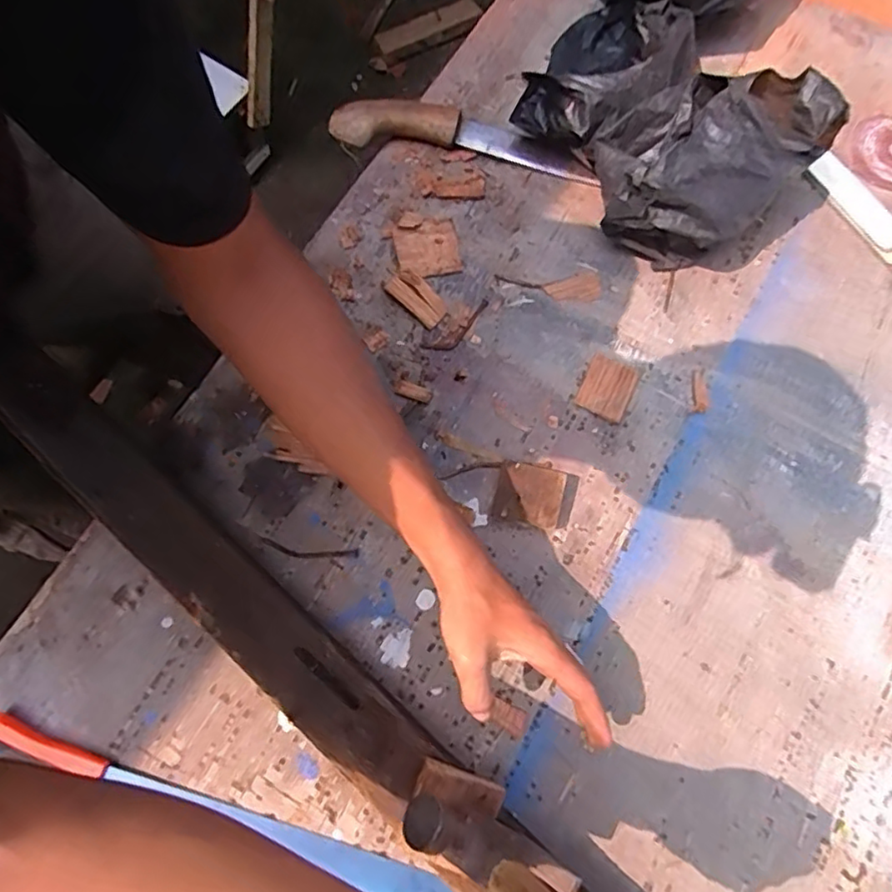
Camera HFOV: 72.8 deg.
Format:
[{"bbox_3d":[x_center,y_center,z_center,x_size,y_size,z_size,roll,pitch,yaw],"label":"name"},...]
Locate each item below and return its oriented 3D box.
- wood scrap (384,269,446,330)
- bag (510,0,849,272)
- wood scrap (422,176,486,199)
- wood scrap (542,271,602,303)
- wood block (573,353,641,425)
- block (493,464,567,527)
[{"bbox_3d":[-0.028,-0.144,0.590,0.063,0.010,0.032,44,77,10],"label":"wood scrap"},{"bbox_3d":[0.251,-0.432,0.620,0.325,0.133,0.507,10,74,2],"label":"bag"},{"bbox_3d":[0.008,-0.268,0.629,0.064,0.004,0.025,-1,74,-2],"label":"wood scrap"},{"bbox_3d":[0.127,-0.155,0.600,0.055,0.004,0.030,-16,75,-6],"label":"wood scrap"},{"bbox_3d":[0.152,-0.055,0.571,0.048,0.004,0.059,27,75,6],"label":"wood block"},{"bbox_3d":[0.072,0.045,0.530,0.054,0.033,0.047,10,74,2],"label":"block"}]

